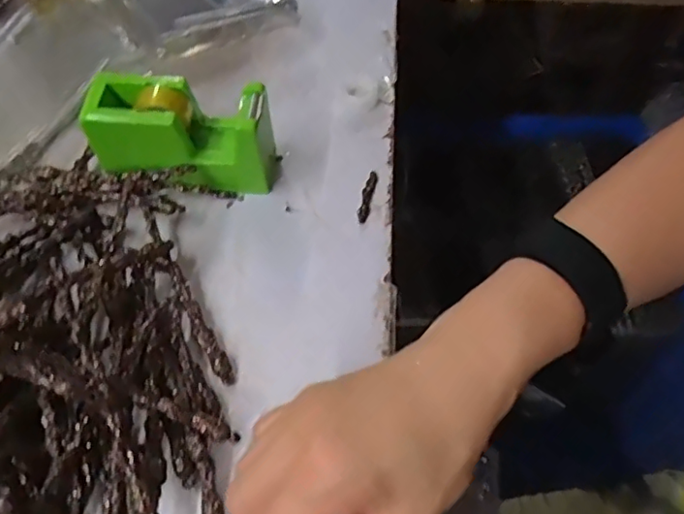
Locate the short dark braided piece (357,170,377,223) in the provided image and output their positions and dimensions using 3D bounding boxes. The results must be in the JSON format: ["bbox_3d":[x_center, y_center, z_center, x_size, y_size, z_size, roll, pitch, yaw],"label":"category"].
[{"bbox_3d":[0.020,-0.049,0.471,0.009,0.008,0.051,13,57,5],"label":"short dark braided piece"}]

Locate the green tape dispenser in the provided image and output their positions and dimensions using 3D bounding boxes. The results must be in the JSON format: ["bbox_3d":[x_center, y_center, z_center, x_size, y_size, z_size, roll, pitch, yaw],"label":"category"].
[{"bbox_3d":[-0.120,-0.096,0.454,0.135,0.073,0.063,0,56,-2],"label":"green tape dispenser"}]

